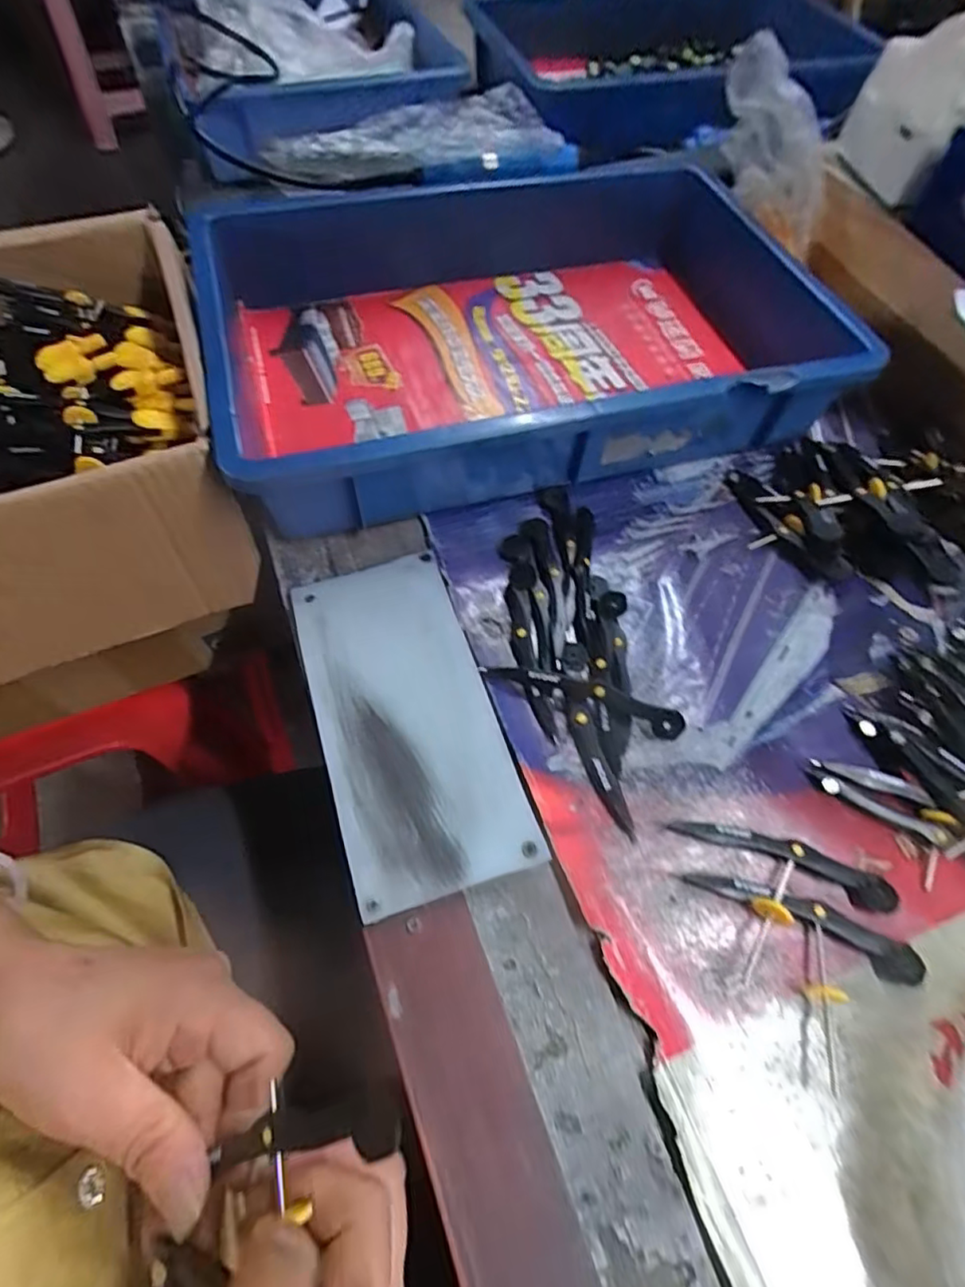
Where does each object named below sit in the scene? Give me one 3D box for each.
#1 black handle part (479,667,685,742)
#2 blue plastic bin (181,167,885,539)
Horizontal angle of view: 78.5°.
[{"bbox_3d":[0.058,0.029,0.336,0.114,0.014,0.015,18,62,9],"label":"black handle part"},{"bbox_3d":[0.030,-0.240,0.453,0.444,0.080,0.288,-15,62,-9],"label":"blue plastic bin"}]

